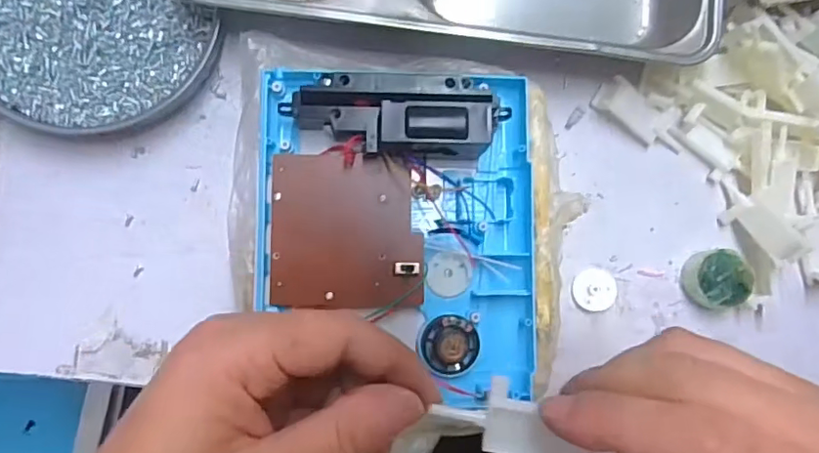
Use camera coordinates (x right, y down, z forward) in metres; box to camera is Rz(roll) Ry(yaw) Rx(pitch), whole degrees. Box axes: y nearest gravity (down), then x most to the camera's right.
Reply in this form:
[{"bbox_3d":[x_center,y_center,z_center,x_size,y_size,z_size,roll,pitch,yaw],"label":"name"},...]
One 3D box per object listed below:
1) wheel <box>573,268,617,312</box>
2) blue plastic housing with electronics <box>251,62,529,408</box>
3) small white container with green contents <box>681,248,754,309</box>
[{"bbox_3d":[0.105,0.036,0.310,0.023,0.008,0.023,0,87,-4],"label":"wheel"},{"bbox_3d":[-0.005,0.004,0.259,0.132,0.032,0.156,0,87,-4],"label":"blue plastic housing with electronics"},{"bbox_3d":[0.174,0.028,0.310,0.033,0.022,0.029,-27,90,-5],"label":"small white container with green contents"}]

